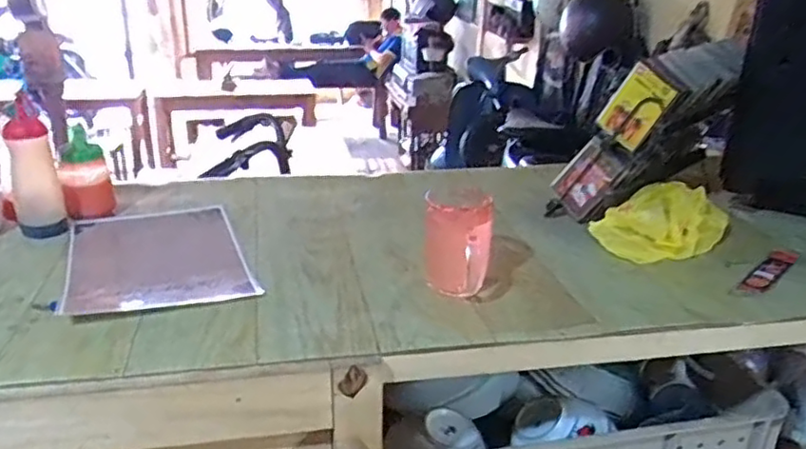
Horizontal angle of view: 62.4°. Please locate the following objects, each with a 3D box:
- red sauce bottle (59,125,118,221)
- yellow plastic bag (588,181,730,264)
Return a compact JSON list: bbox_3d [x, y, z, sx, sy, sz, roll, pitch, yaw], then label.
[{"bbox_3d":[-0.456,-0.068,0.963,0.067,0.121,0.065,-9,27,-24],"label":"red sauce bottle"},{"bbox_3d":[0.371,-0.010,0.934,0.196,0.075,0.107,-14,29,-33],"label":"yellow plastic bag"}]

